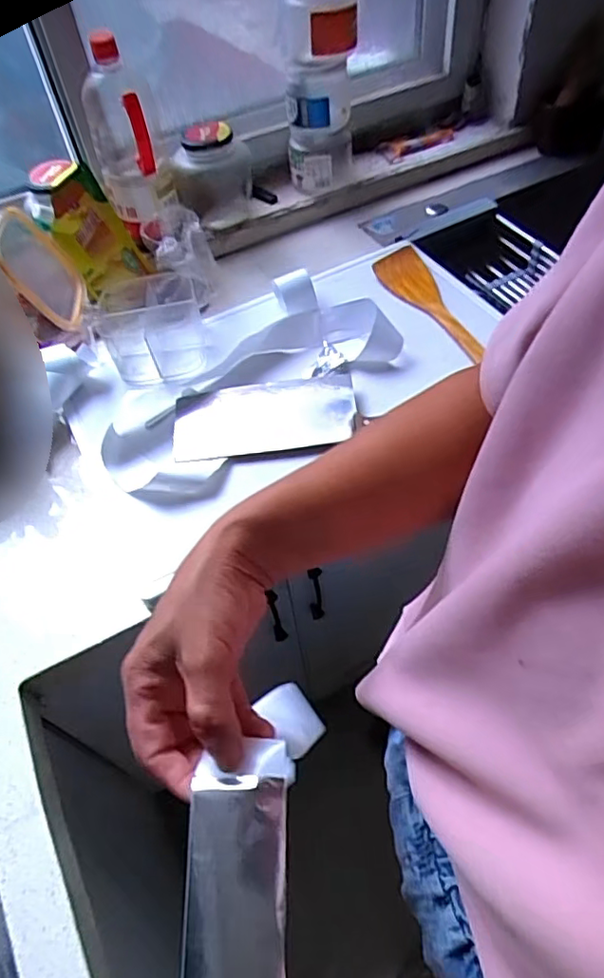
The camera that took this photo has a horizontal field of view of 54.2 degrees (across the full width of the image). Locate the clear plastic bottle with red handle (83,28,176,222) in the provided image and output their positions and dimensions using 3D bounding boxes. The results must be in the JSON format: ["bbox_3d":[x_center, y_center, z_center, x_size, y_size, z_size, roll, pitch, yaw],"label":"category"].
[{"bbox_3d":[-0.258,-0.521,0.853,0.100,0.233,0.128,-16,54,-6],"label":"clear plastic bottle with red handle"}]

